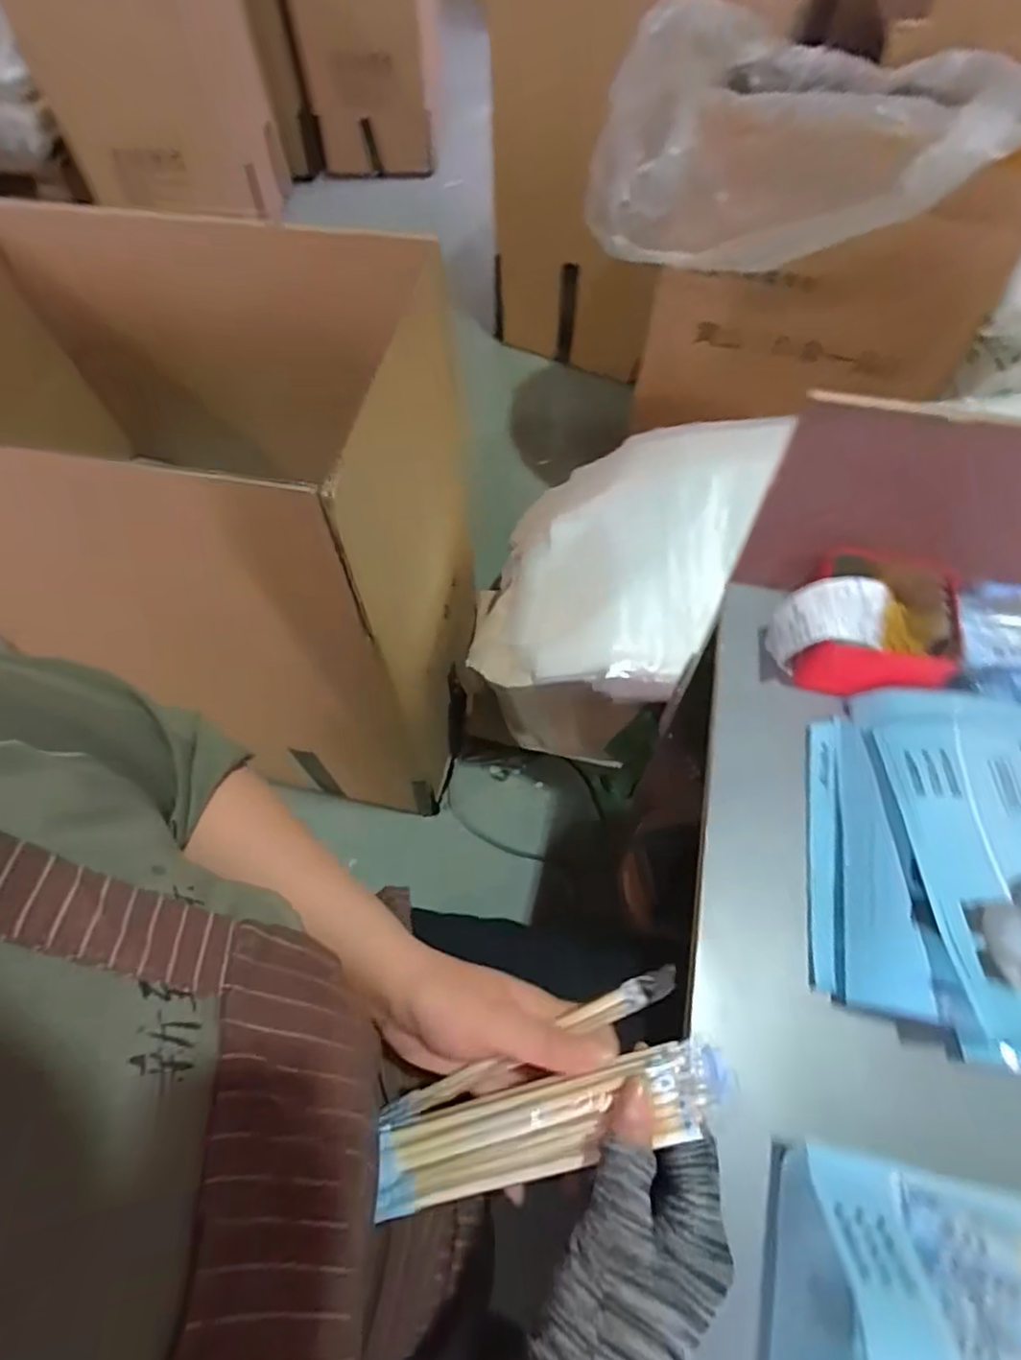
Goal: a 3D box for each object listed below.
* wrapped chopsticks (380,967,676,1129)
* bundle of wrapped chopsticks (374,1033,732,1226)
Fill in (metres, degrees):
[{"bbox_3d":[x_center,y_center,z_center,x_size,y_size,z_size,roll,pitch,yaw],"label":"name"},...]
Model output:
[{"bbox_3d":[0.003,0.201,0.341,0.197,0.015,0.014,-36,61,18],"label":"wrapped chopsticks"},{"bbox_3d":[0.017,0.225,0.329,0.199,0.025,0.049,-26,60,16],"label":"bundle of wrapped chopsticks"}]

